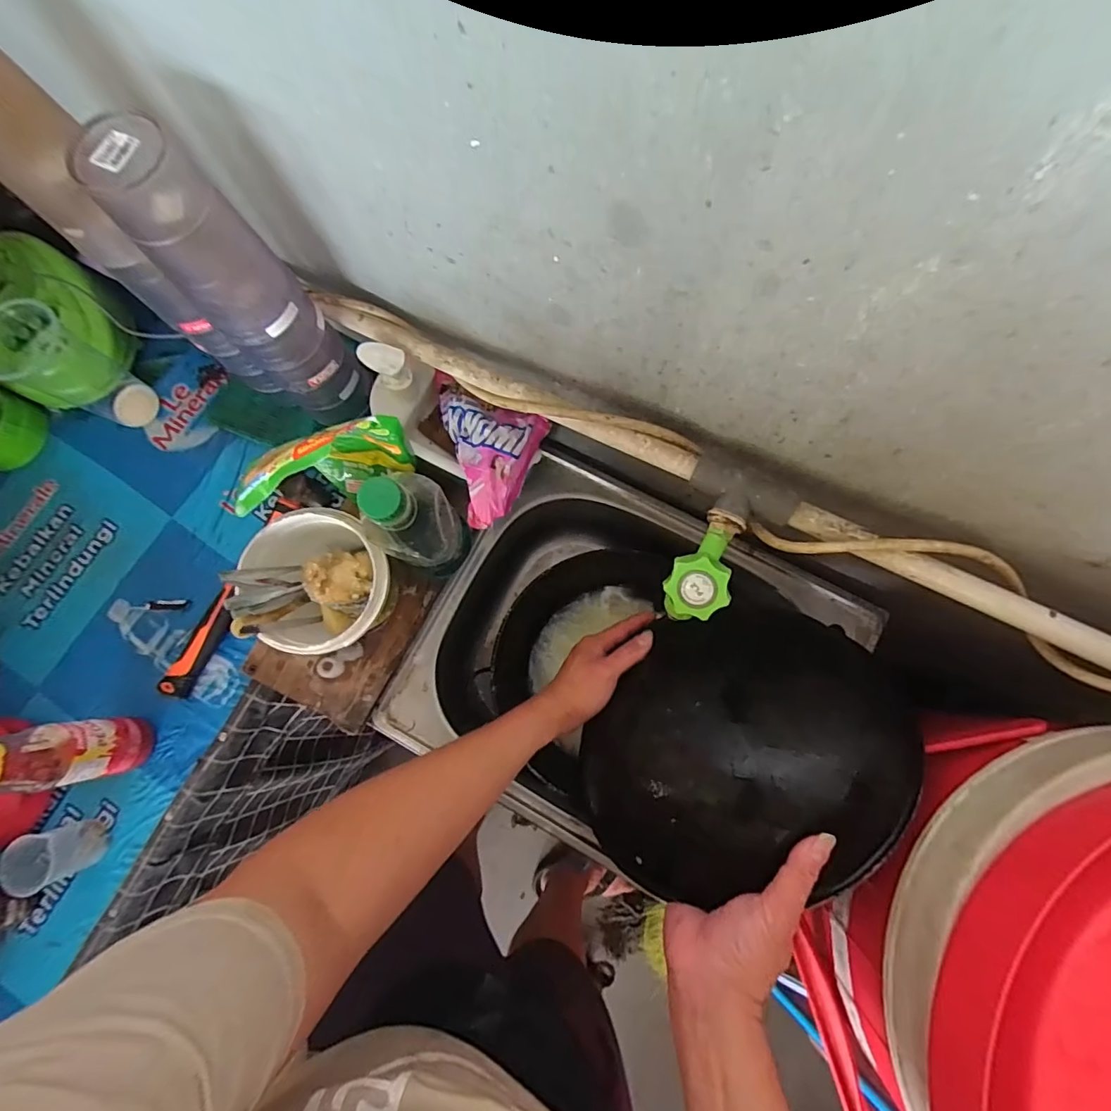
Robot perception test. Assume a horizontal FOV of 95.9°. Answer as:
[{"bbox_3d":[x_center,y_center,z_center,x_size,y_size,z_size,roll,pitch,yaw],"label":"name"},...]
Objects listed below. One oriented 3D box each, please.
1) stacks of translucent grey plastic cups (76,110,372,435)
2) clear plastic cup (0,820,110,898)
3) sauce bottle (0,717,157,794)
[{"bbox_3d":[-0.264,-0.214,0.449,0.069,0.287,0.077,22,79,6],"label":"stacks of translucent grey plastic cups"},{"bbox_3d":[-0.536,0.320,0.532,0.065,0.061,0.053,-17,78,-2],"label":"clear plastic cup"},{"bbox_3d":[-0.485,0.191,0.472,0.047,0.223,0.059,-8,78,0],"label":"sauce bottle"}]

